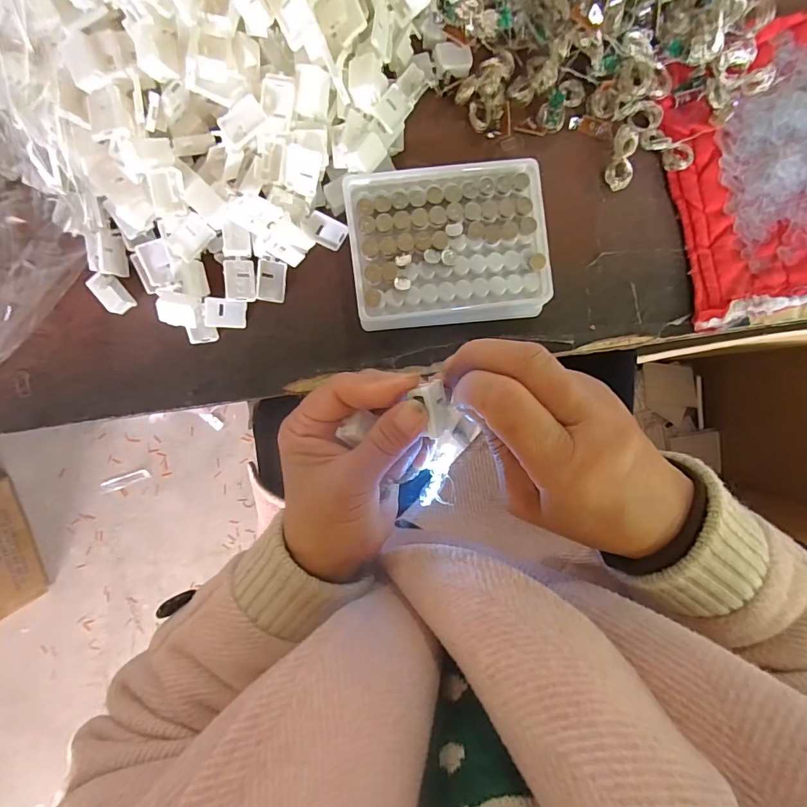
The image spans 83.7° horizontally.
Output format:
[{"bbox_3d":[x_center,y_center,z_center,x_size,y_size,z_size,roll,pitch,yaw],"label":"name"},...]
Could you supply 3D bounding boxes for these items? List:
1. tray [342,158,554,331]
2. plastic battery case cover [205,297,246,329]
[{"bbox_3d":[0.030,-0.105,0.306,0.128,0.028,0.098,-7,92,-4],"label":"tray"},{"bbox_3d":[-0.121,-0.061,0.308,0.027,0.004,0.021,3,111,-29],"label":"plastic battery case cover"}]

